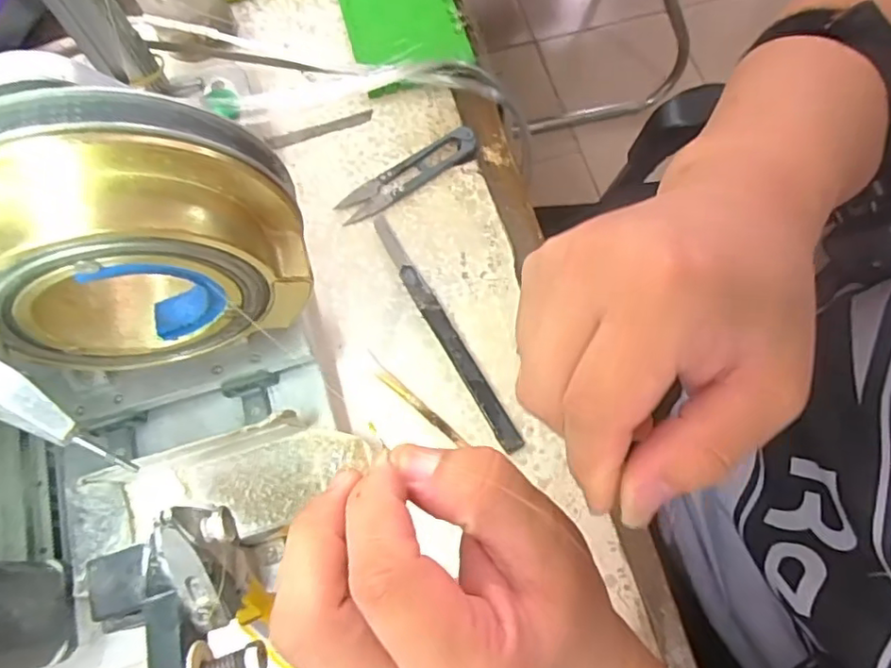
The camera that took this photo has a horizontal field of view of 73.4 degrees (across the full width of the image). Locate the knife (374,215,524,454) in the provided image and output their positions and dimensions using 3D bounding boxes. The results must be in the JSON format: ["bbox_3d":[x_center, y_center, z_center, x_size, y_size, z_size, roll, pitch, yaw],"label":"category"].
[{"bbox_3d":[-0.003,-0.005,0.353,0.012,0.009,0.166,-29,71,-9],"label":"knife"}]

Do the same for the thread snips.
[{"bbox_3d":[-0.025,-0.106,0.390,0.100,0.008,0.022,-34,72,-10],"label":"thread snips"}]

